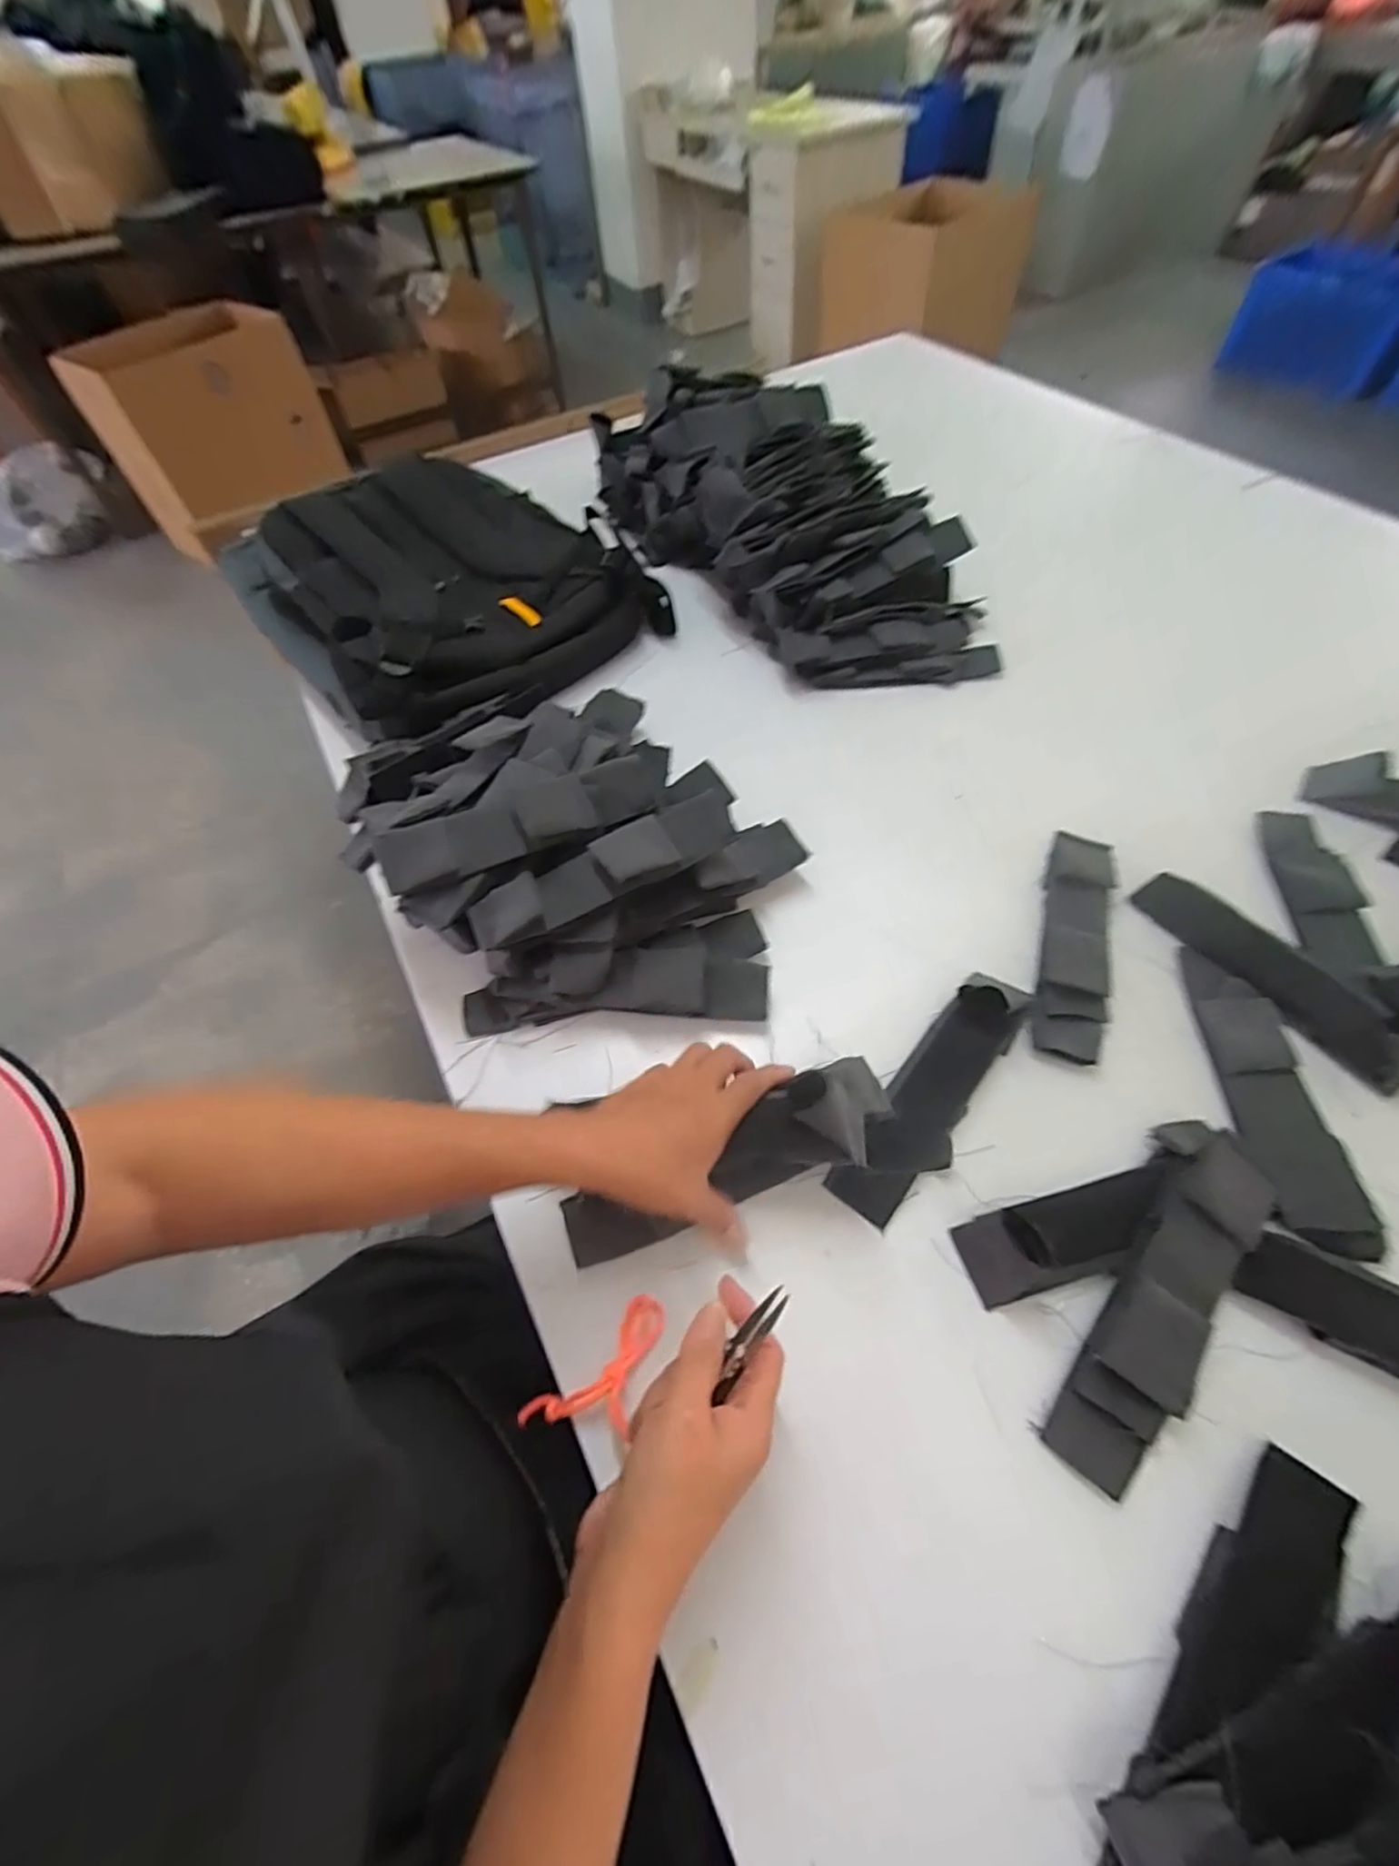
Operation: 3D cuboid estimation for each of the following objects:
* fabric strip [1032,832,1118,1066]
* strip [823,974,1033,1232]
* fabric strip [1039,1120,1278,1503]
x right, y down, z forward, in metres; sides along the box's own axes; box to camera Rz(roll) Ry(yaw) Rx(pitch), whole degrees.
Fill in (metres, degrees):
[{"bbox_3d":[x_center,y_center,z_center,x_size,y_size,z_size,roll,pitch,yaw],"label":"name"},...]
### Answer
[{"bbox_3d":[0.278,0.005,0.503,0.045,0.025,0.188,15,58,14],"label":"fabric strip"},{"bbox_3d":[0.153,0.100,0.439,0.051,0.037,0.181,32,63,23],"label":"strip"},{"bbox_3d":[0.252,0.193,0.368,0.054,0.034,0.197,34,64,25],"label":"fabric strip"}]

